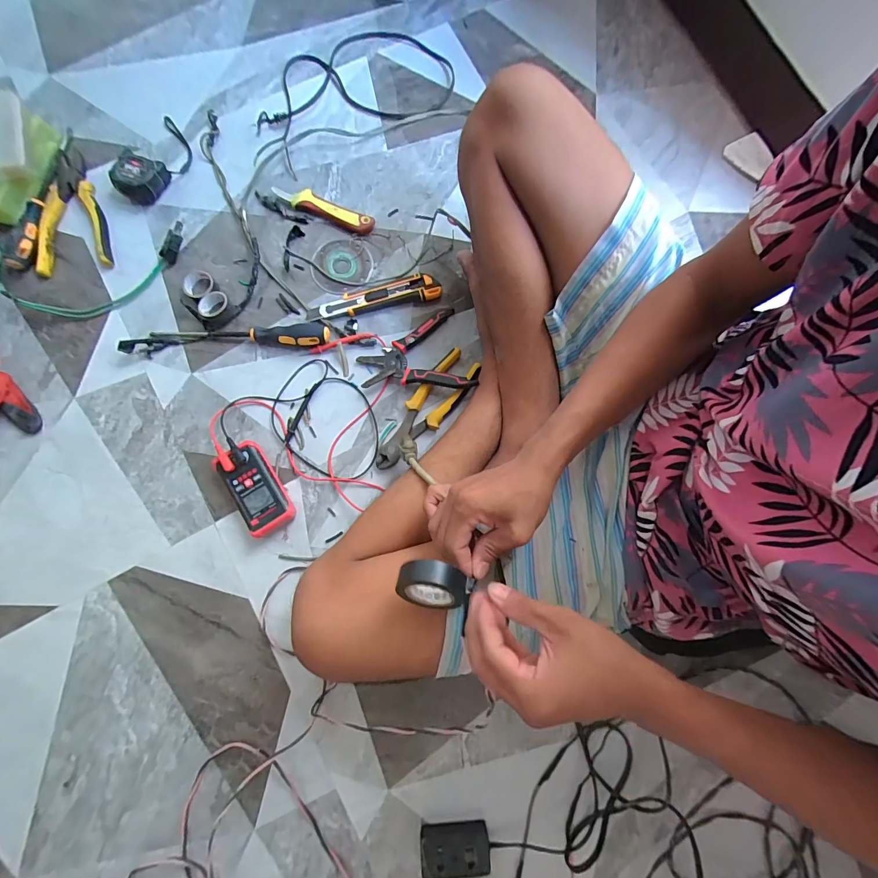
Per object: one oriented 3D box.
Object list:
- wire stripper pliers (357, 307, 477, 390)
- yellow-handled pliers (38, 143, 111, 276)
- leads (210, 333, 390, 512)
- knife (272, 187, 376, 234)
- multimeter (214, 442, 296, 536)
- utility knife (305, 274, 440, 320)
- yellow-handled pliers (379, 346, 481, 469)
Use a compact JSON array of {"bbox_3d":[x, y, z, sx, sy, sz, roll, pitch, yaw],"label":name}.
[{"bbox_3d":[-0.036,-0.111,0.556,0.149,0.035,0.127,-18,80,-4],"label":"wire stripper pliers"},{"bbox_3d":[-0.544,-0.342,0.587,0.093,0.027,0.198,-12,80,-3],"label":"yellow-handled pliers"},{"bbox_3d":[-0.189,-0.033,0.541,0.225,0.031,0.241,1,79,-1],"label":"leads"},{"bbox_3d":[-0.174,-0.353,0.600,0.155,0.022,0.033,21,79,3],"label":"knife"},{"bbox_3d":[-0.240,0.065,0.522,0.060,0.033,0.118,-32,81,-7],"label":"multimeter"},{"bbox_3d":[-0.096,-0.209,0.582,0.193,0.018,0.041,-13,80,-4],"label":"utility knife"},{"bbox_3d":[-0.020,-0.040,0.546,0.055,0.033,0.193,39,81,6],"label":"yellow-handled pliers"}]

